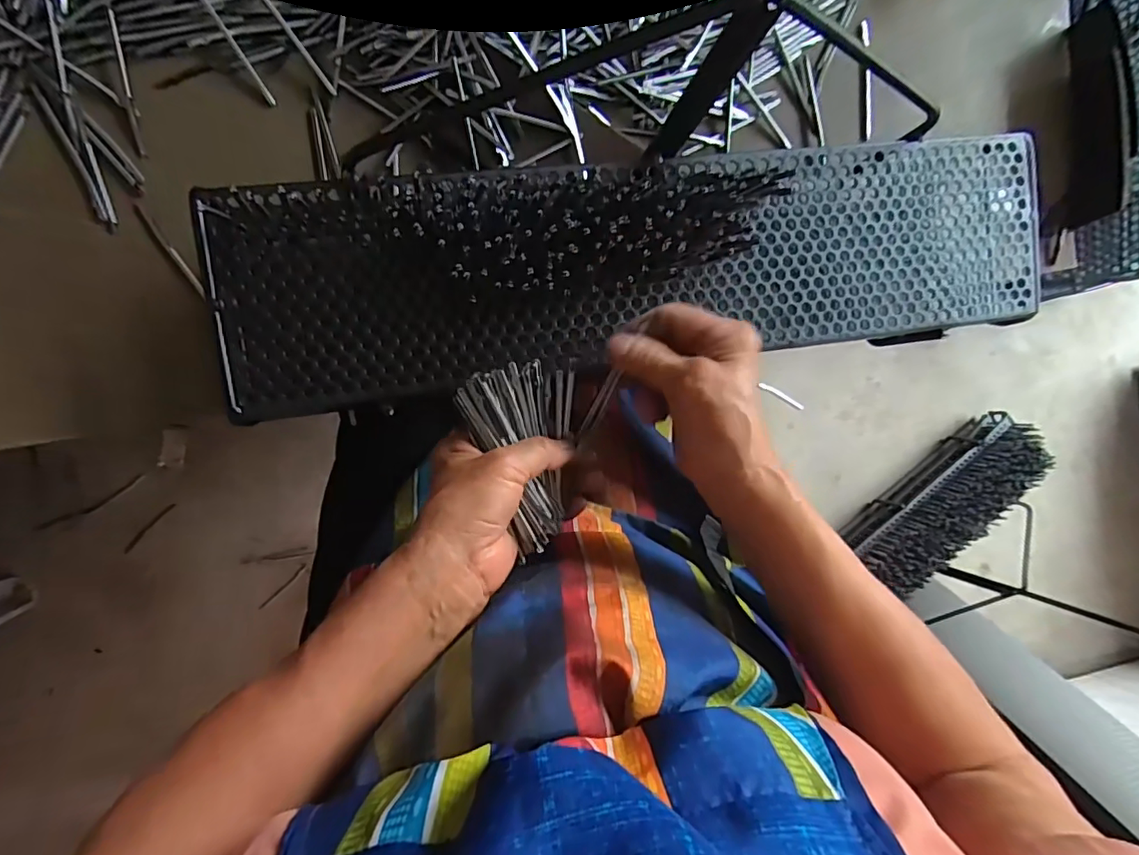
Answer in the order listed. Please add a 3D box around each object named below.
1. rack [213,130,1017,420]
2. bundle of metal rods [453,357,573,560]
[{"bbox_3d":[0.071,-0.117,0.389,0.596,0.017,0.141,-8,94,-9],"label":"rack"},{"bbox_3d":[-0.020,0.015,0.346,0.069,0.028,0.111,-22,96,-8],"label":"bundle of metal rods"}]

